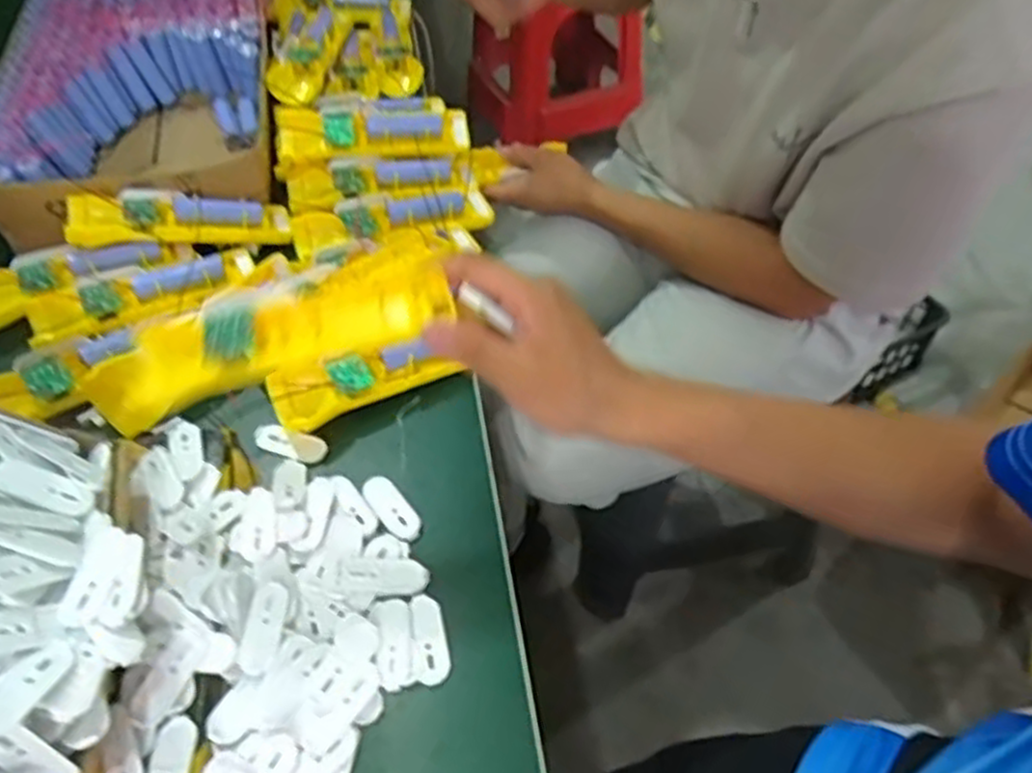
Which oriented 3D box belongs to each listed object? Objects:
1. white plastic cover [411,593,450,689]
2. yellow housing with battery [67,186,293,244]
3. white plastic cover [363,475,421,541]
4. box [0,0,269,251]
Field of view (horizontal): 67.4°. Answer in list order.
[{"bbox_3d":[-0.048,0.140,0.429,0.018,0.004,0.050,-8,50,-6],"label":"white plastic cover"},{"bbox_3d":[-0.270,-0.138,0.629,0.164,0.028,0.045,-2,48,-19],"label":"yellow housing with battery"},{"bbox_3d":[-0.078,0.076,0.484,0.019,0.005,0.050,-31,56,-23],"label":"white plastic cover"},{"bbox_3d":[-0.363,-0.291,0.754,0.241,0.079,0.417,-10,50,-7],"label":"box"}]

